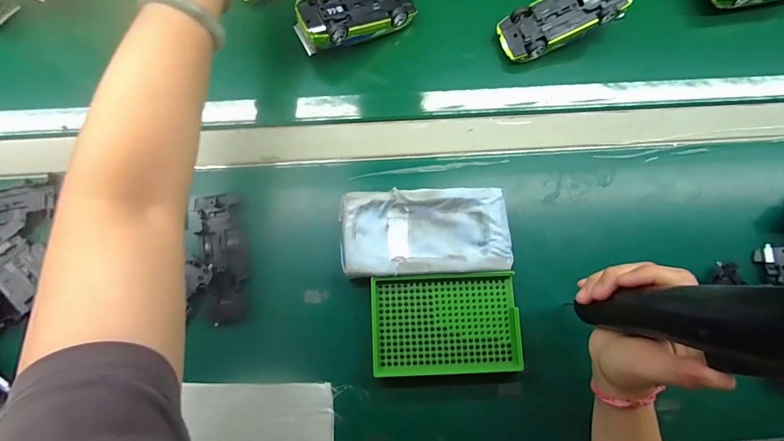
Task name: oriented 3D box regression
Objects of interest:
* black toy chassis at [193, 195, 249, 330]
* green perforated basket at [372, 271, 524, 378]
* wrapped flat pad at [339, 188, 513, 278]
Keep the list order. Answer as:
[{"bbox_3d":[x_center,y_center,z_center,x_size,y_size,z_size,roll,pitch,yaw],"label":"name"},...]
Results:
[{"bbox_3d":[-0.169,0.037,0.376,0.047,0.017,0.129,-9,80,-3],"label":"black toy chassis"},{"bbox_3d":[0.050,0.098,0.356,0.136,0.019,0.091,-2,79,-2],"label":"green perforated basket"},{"bbox_3d":[0.032,0.011,0.362,0.159,0.018,0.079,-3,79,-2],"label":"wrapped flat pad"}]

